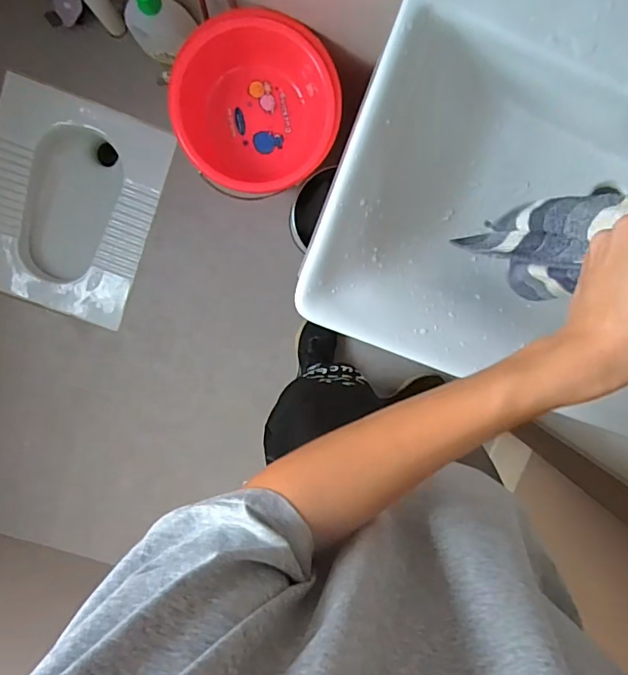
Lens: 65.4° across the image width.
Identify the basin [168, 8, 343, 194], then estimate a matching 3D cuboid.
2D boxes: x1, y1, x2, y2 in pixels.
[{"bbox_3d":[-0.119,-0.471,1.033,0.324,0.147,0.312,-1,100,-7],"label":"basin"}]

